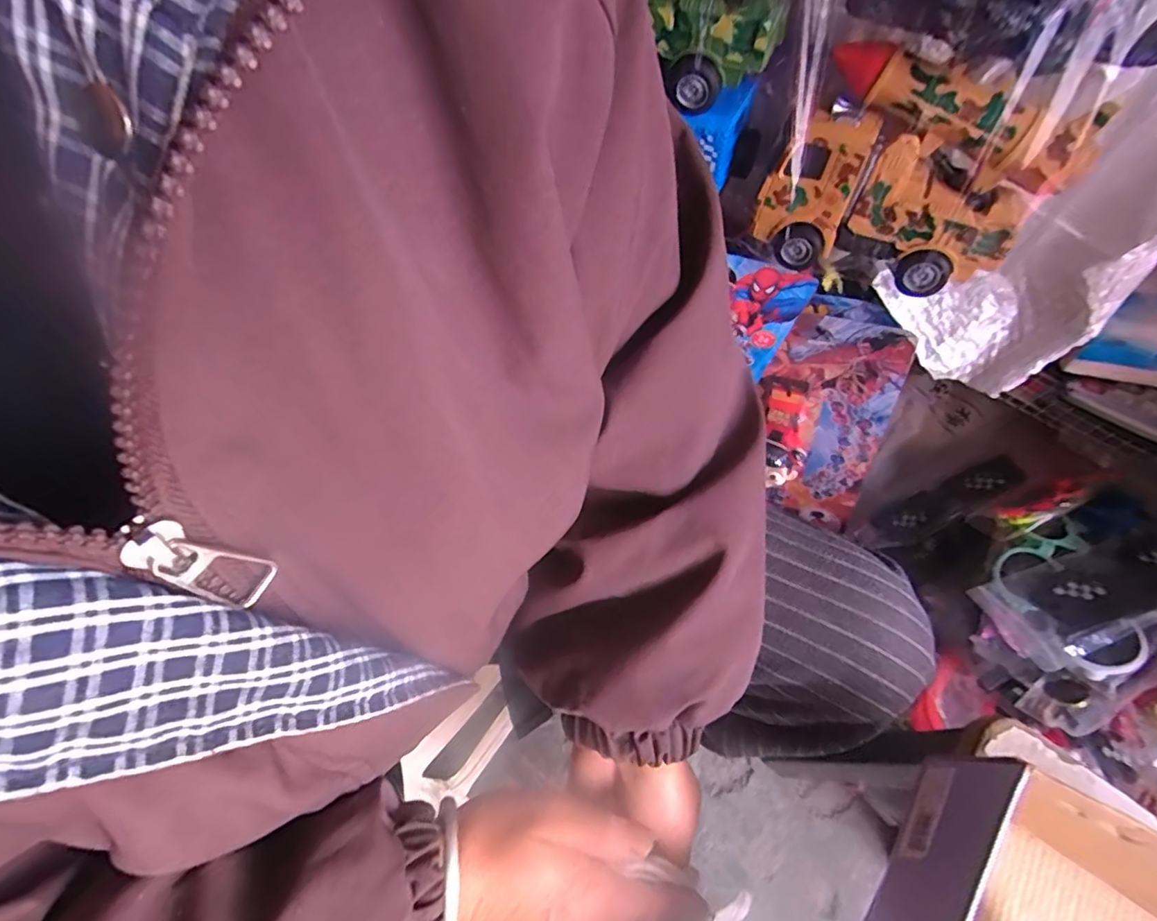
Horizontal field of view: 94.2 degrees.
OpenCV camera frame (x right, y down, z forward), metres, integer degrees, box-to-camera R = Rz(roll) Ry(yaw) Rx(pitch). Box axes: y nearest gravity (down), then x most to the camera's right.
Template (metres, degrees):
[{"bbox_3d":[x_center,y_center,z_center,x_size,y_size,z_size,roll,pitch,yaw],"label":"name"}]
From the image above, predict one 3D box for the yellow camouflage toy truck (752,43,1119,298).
[{"bbox_3d":[0.190,-0.160,0.309,0.148,0.097,0.052,22,63,14],"label":"yellow camouflage toy truck"}]

